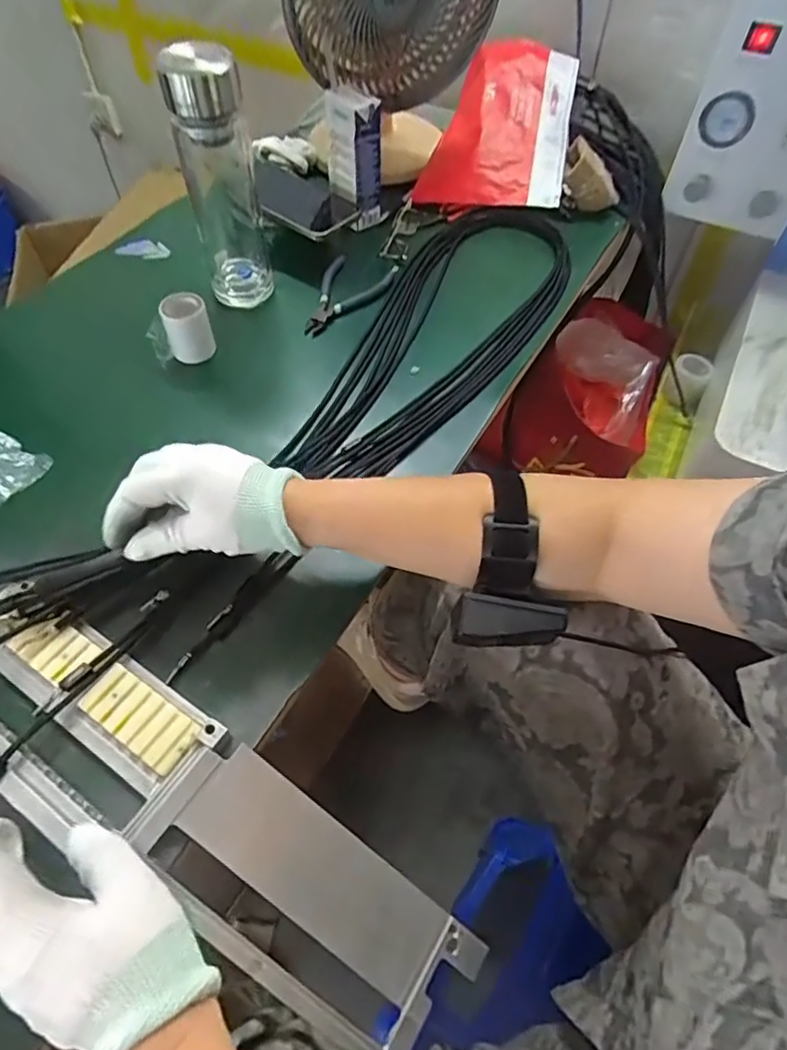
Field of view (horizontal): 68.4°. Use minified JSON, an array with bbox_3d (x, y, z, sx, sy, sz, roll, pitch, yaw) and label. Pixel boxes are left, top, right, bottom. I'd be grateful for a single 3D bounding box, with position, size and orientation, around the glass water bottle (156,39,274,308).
[{"bbox_3d":[-0.168,-0.331,0.571,0.066,0.230,0.077,-13,57,-10],"label":"glass water bottle"}]

